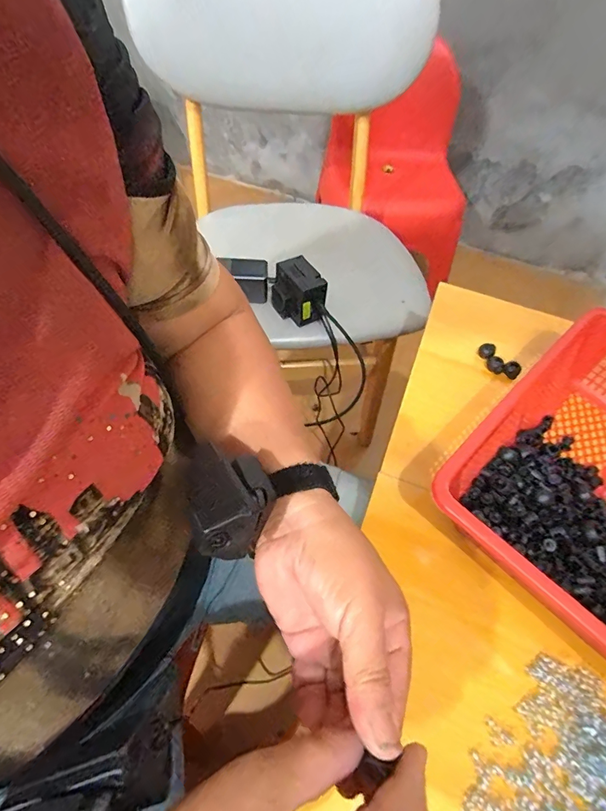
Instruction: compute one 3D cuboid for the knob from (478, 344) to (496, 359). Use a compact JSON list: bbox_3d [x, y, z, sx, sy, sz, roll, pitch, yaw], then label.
[{"bbox_3d":[0.209,-0.062,0.461,0.017,0.017,0.013,33,63,17],"label":"knob"}]

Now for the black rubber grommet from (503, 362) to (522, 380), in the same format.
[{"bbox_3d":[0.229,-0.038,0.447,0.017,0.018,0.012,38,64,19],"label":"black rubber grommet"}]

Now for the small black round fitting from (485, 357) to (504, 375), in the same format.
[{"bbox_3d":[0.211,-0.044,0.448,0.013,0.012,0.019,4,58,0],"label":"small black round fitting"}]

